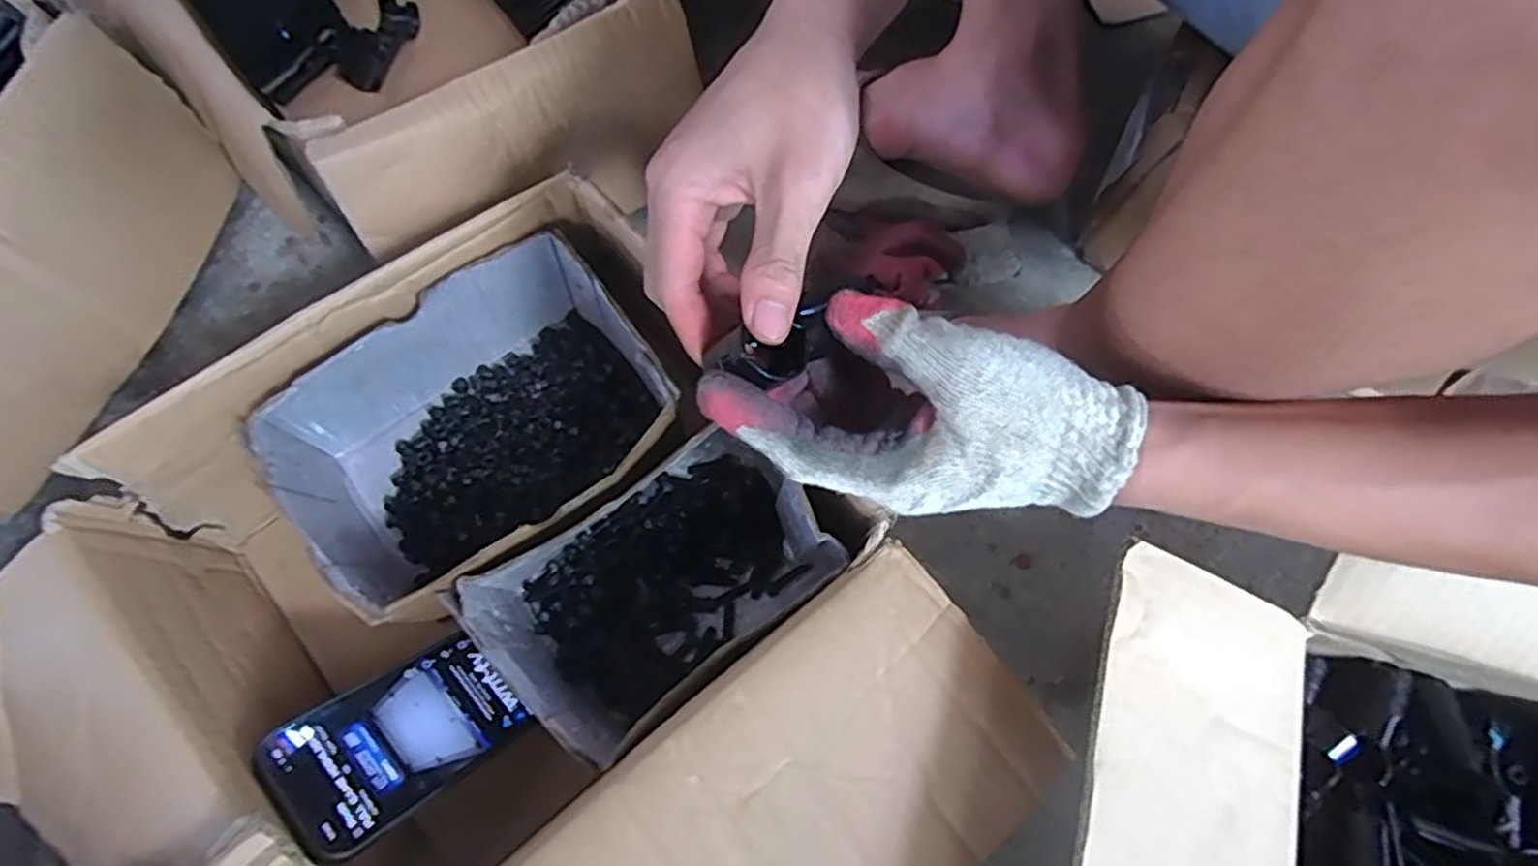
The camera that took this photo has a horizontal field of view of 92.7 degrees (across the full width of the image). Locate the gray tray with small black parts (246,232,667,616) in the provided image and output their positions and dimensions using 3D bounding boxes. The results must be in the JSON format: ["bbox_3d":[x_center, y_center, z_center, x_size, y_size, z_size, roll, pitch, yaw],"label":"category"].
[{"bbox_3d":[-0.174,0.002,0.451,0.209,0.098,0.148,-35,76,-14],"label":"gray tray with small black parts"}]

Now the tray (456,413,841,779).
[{"bbox_3d":[-0.061,0.087,0.432,0.185,0.099,0.114,-36,76,-14],"label":"tray"}]

